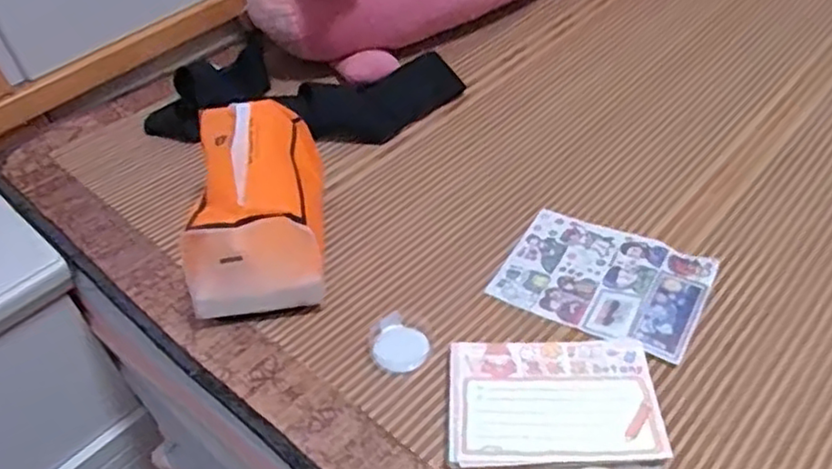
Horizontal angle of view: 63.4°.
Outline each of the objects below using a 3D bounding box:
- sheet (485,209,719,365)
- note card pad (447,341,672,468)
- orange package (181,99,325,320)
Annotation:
[{"bbox_3d":[0.132,0.031,0.478,0.134,0.009,0.103,18,49,28],"label":"sheet"},{"bbox_3d":[0.079,0.100,0.396,0.118,0.016,0.087,-2,43,7],"label":"note card pad"},{"bbox_3d":[-0.116,-0.022,0.486,0.097,0.102,0.137,-11,43,-4],"label":"orange package"}]

